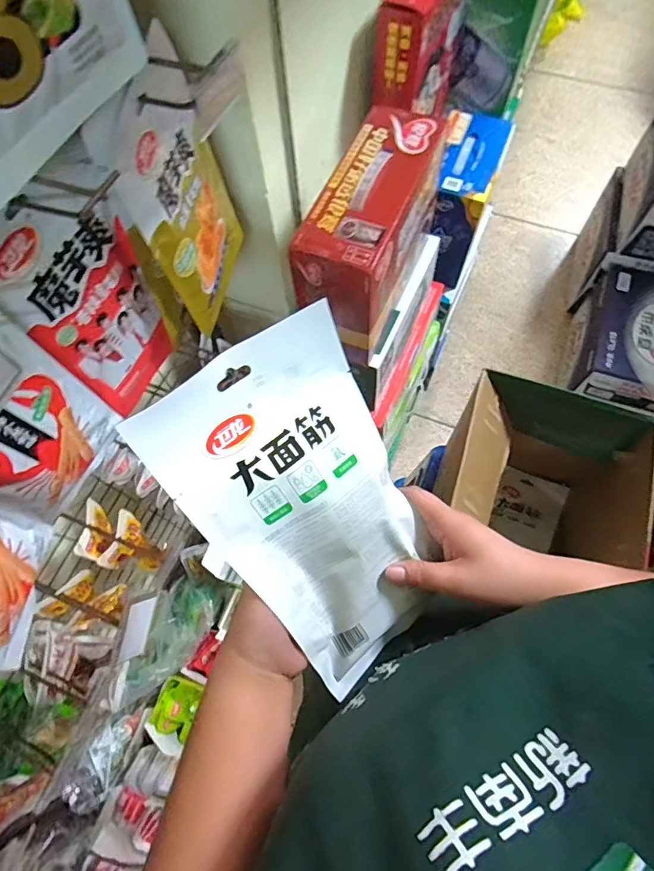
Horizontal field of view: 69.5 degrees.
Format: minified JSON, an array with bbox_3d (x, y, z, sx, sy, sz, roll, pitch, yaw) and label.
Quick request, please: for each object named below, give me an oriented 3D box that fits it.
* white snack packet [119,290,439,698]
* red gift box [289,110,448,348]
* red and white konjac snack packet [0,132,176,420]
[{"bbox_3d":[-0.001,0.053,0.325,0.139,0.016,0.249,-37,110,-14],"label":"white snack packet"},{"bbox_3d":[0.058,-0.280,0.644,0.112,0.158,0.262,22,70,11],"label":"red gift box"},{"bbox_3d":[-0.208,-0.120,0.443,0.028,0.263,0.129,24,71,16],"label":"red and white konjac snack packet"}]

